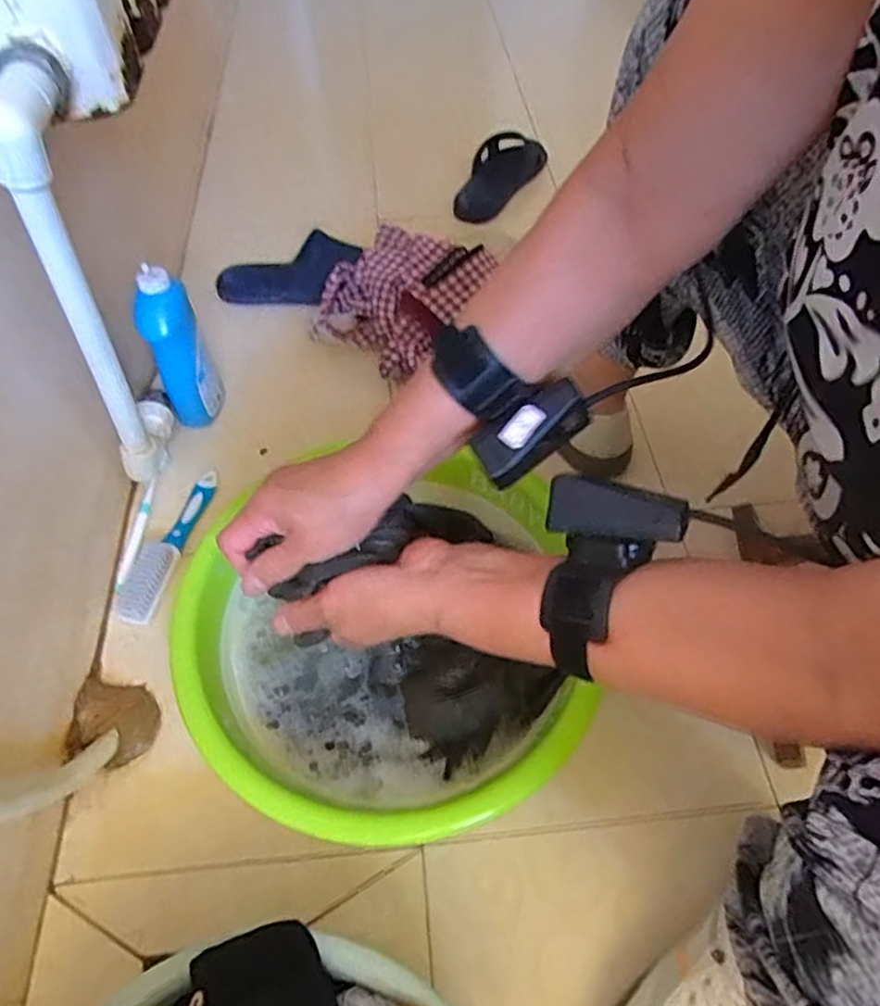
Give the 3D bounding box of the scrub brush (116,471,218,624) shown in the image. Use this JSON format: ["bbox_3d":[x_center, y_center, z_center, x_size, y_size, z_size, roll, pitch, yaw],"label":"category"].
[{"bbox_3d":[-0.289,0.040,0.706,0.041,0.026,0.186,11,54,8],"label":"scrub brush"}]

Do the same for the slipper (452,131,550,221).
[{"bbox_3d":[0.086,-0.536,1.094,0.099,0.060,0.208,28,59,19],"label":"slipper"}]

